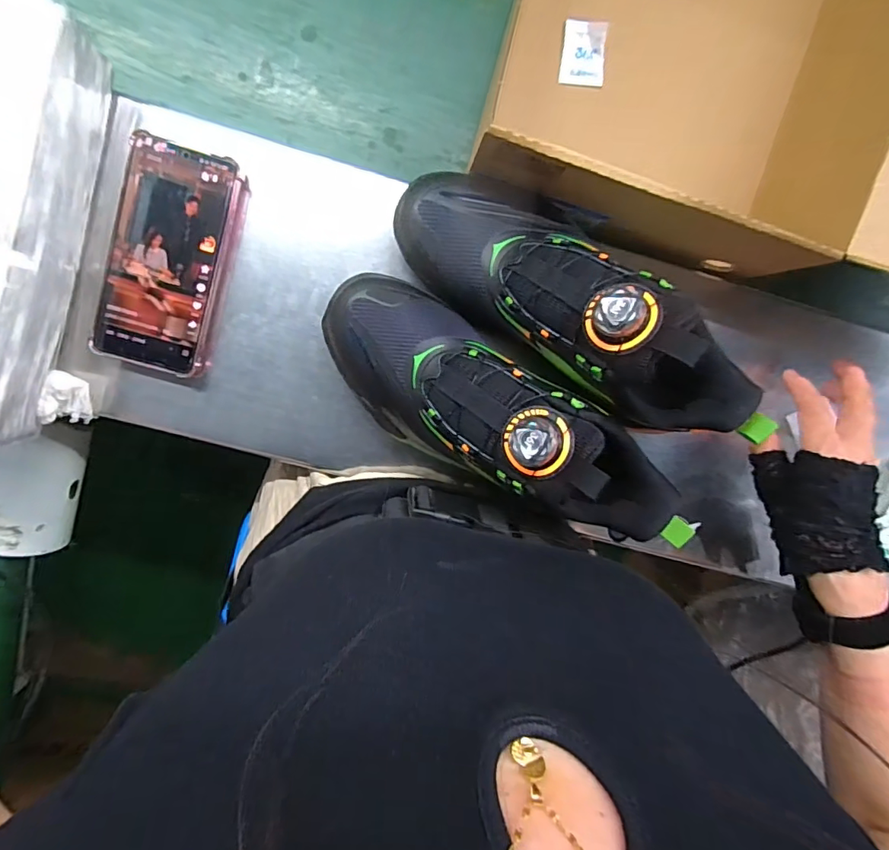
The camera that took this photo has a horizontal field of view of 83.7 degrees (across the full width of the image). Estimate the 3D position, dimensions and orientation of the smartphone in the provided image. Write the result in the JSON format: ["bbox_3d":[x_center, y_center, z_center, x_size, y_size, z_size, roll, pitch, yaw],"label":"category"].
[{"bbox_3d":[-0.207,-0.124,0.376,0.078,0.020,0.162,16,95,-3],"label":"smartphone"}]

